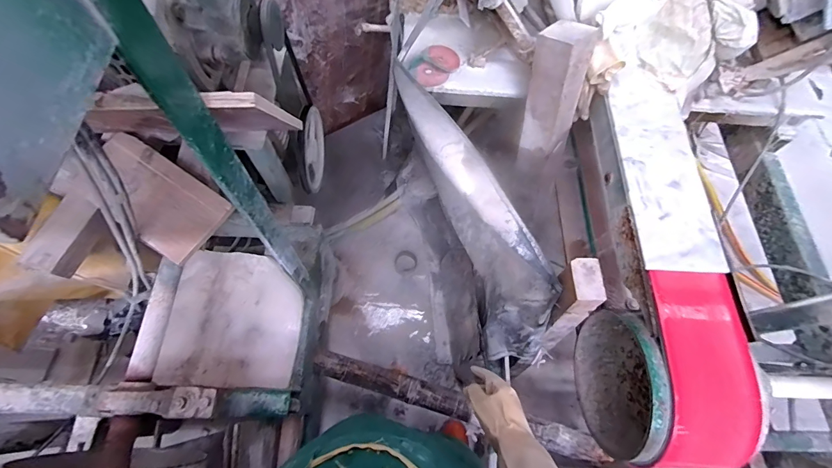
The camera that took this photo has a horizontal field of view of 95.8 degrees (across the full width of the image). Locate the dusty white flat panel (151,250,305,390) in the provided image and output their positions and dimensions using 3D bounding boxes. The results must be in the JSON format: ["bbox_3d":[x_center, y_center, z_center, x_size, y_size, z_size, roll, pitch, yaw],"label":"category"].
[{"bbox_3d":[-0.436,0.199,0.906,0.306,0.037,0.314,2,66,-2],"label":"dusty white flat panel"}]

